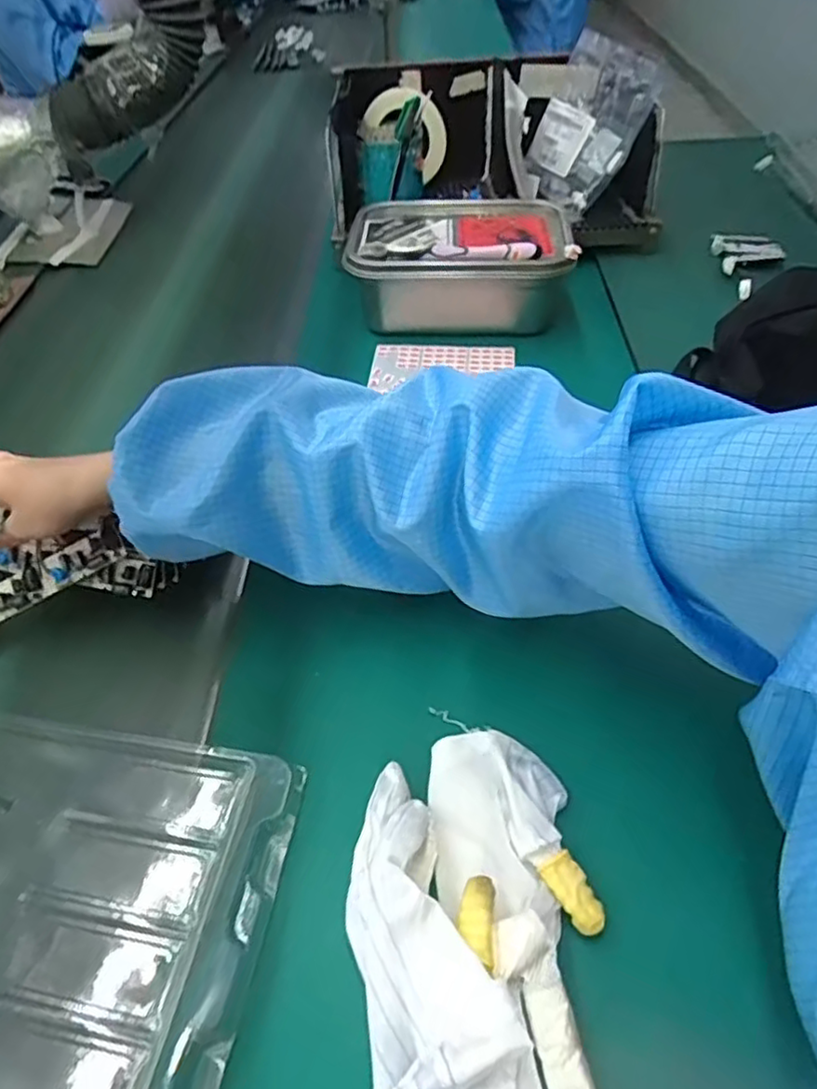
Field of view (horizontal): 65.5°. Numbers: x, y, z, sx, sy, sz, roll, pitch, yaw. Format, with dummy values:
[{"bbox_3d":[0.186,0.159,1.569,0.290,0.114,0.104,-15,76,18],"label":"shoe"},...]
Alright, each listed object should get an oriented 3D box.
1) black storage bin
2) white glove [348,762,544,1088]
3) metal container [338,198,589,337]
[{"bbox_3d":[0.104,-0.517,0.805,0.393,0.167,0.238,-1,49,3],"label":"black storage bin"},{"bbox_3d":[0.009,0.193,0.306,0.069,0.039,0.162,-11,49,-7],"label":"white glove"},{"bbox_3d":[0.057,-0.312,0.720,0.229,0.091,0.158,2,49,6],"label":"metal container"}]

